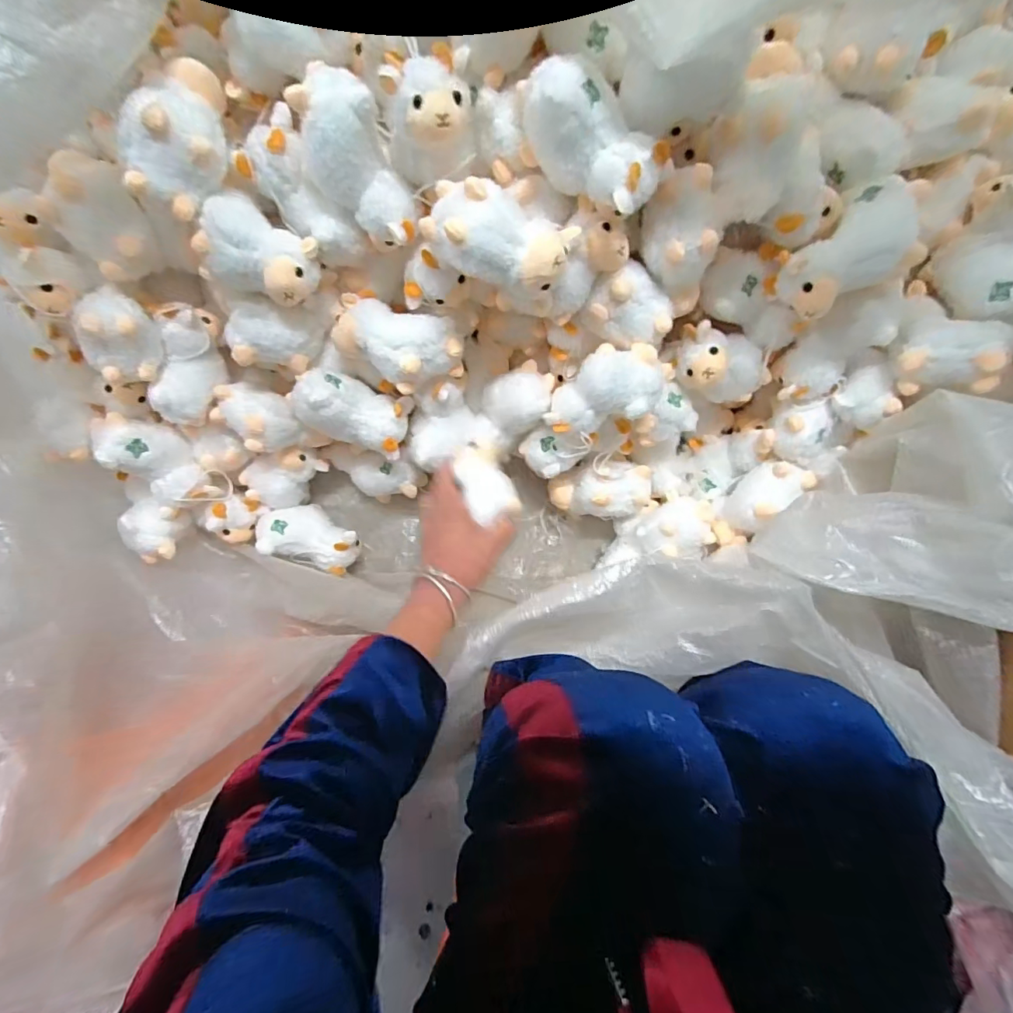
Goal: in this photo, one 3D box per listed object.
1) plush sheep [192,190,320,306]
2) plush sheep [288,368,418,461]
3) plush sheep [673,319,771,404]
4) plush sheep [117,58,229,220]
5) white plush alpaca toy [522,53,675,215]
[{"bbox_3d":[-0.218,-0.223,0.433,0.090,0.049,0.077,23,97,2],"label":"plush sheep"},{"bbox_3d":[-0.167,-0.100,0.529,0.113,0.070,0.071,18,97,2],"label":"plush sheep"},{"bbox_3d":[0.224,-0.143,0.501,0.103,0.059,0.065,16,97,3],"label":"plush sheep"},{"bbox_3d":[-0.260,-0.298,0.389,0.060,0.060,0.118,17,97,2],"label":"plush sheep"},{"bbox_3d":[0.068,-0.276,0.373,0.113,0.077,0.068,41,97,0],"label":"white plush alpaca toy"}]

